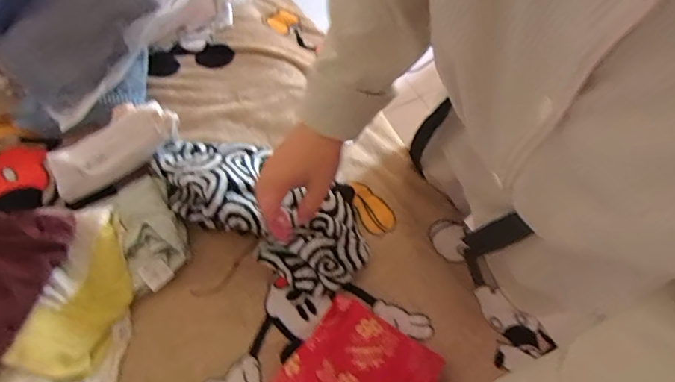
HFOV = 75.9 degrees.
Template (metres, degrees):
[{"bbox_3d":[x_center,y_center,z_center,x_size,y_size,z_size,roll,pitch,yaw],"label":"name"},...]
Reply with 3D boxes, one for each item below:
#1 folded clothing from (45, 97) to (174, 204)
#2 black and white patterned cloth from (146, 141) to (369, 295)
[{"bbox_3d":[-0.285,-0.060,0.549,0.163,0.044,0.064,-35,69,-2],"label":"folded clothing"},{"bbox_3d":[-0.094,0.004,0.526,0.284,0.081,0.138,30,65,5],"label":"black and white patterned cloth"}]

